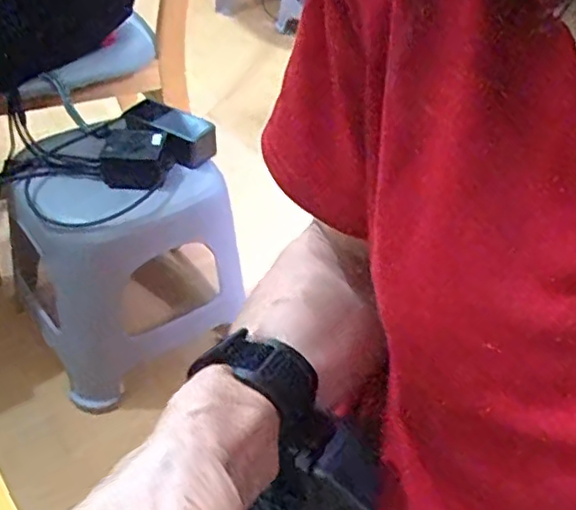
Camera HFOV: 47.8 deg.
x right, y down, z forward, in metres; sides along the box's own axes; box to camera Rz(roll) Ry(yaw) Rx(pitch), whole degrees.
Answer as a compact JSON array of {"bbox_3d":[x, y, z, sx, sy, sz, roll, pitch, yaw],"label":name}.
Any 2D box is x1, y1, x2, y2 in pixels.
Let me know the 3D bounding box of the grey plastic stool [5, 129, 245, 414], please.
[{"bbox_3d":[-0.239,-0.008,0.944,0.271,0.277,0.232,-26,50,-31],"label":"grey plastic stool"}]

